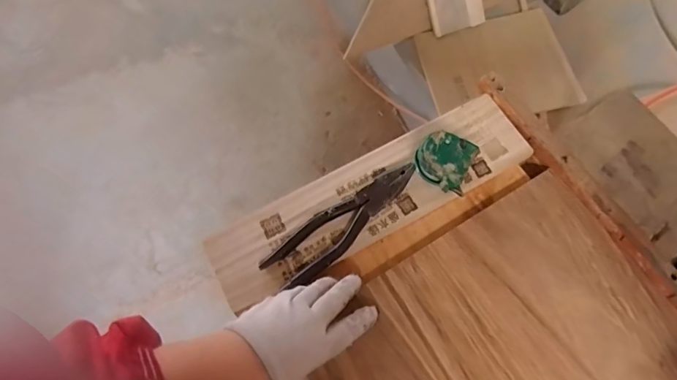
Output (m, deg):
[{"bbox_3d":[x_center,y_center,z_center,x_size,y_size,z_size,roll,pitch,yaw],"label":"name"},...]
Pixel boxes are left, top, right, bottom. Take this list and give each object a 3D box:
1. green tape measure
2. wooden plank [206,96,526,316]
[{"bbox_3d":[0.114,-0.031,0.468,0.058,0.036,0.053,26,72,11],"label":"green tape measure"},{"bbox_3d":[0.038,0.006,0.472,0.361,0.013,0.087,-28,71,-8],"label":"wooden plank"}]

